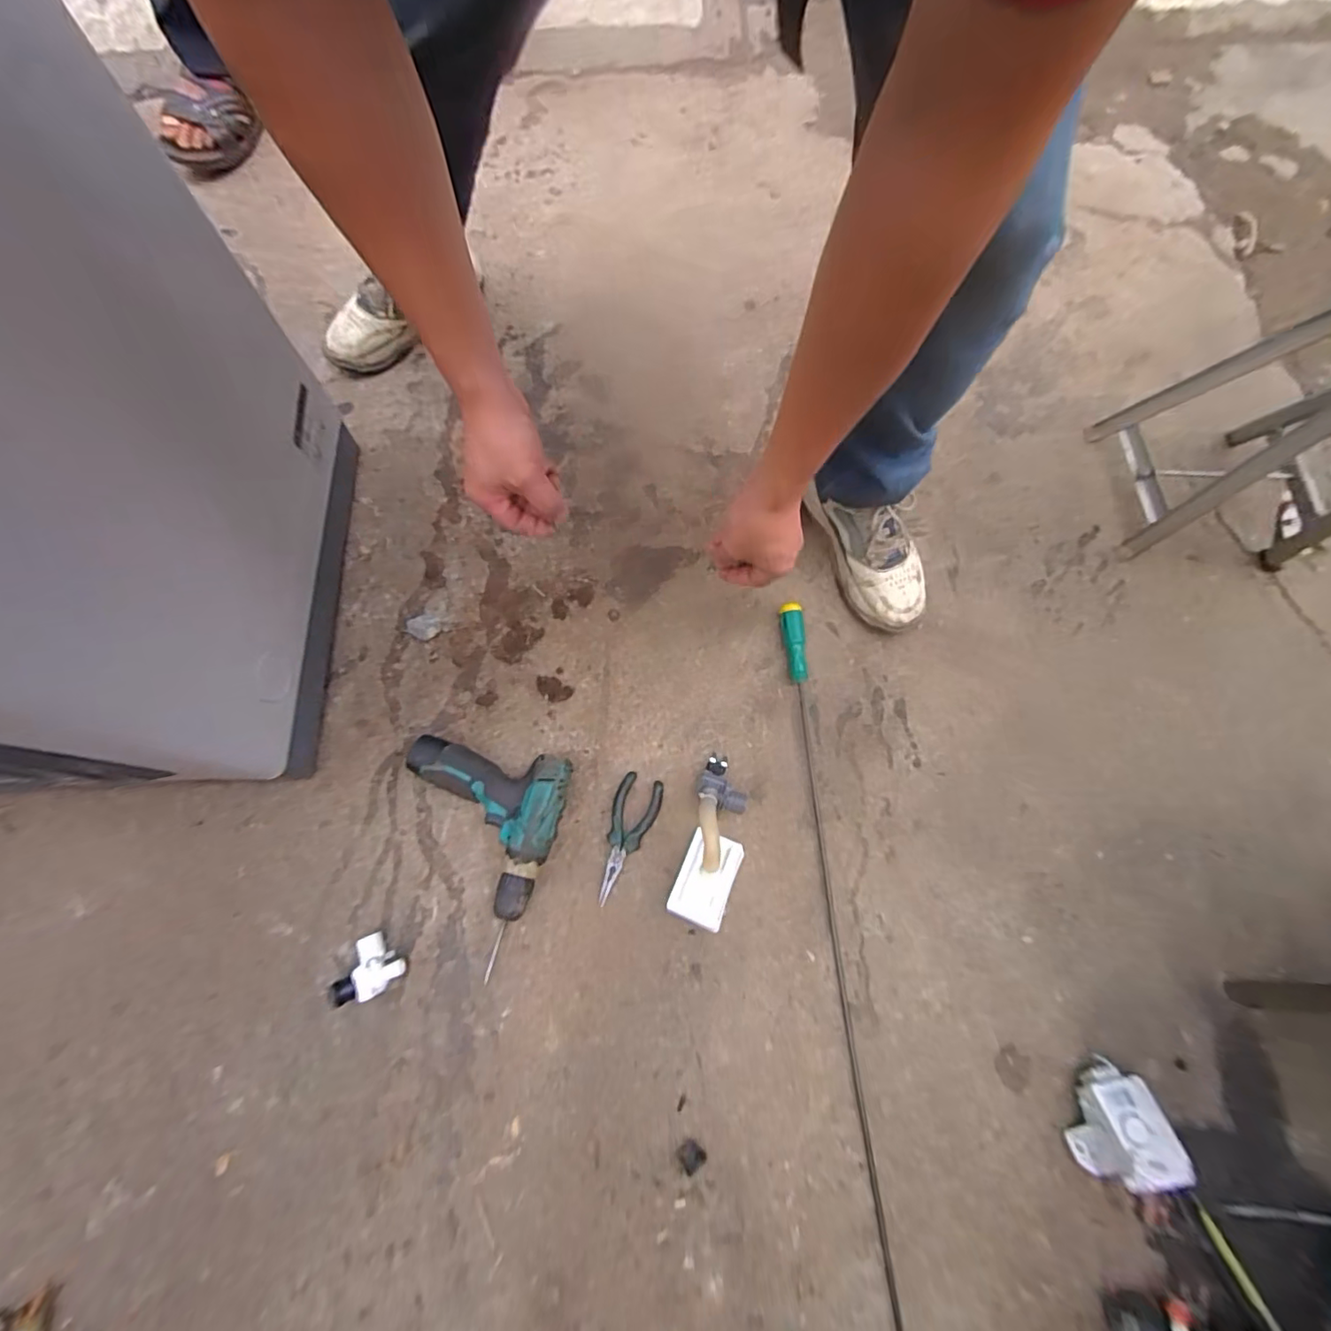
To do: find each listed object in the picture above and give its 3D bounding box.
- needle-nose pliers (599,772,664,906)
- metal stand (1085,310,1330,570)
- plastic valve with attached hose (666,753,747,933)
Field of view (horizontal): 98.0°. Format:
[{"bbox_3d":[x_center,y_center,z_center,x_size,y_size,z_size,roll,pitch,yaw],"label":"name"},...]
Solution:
[{"bbox_3d":[-0.049,0.211,0.710,0.056,0.016,0.151,17,77,3],"label":"needle-nose pliers"},{"bbox_3d":[0.823,-0.324,0.722,0.285,0.363,0.243,2,76,-1],"label":"metal stand"},{"bbox_3d":[0.058,0.203,0.679,0.068,0.079,0.190,15,77,2],"label":"plastic valve with attached hose"}]

